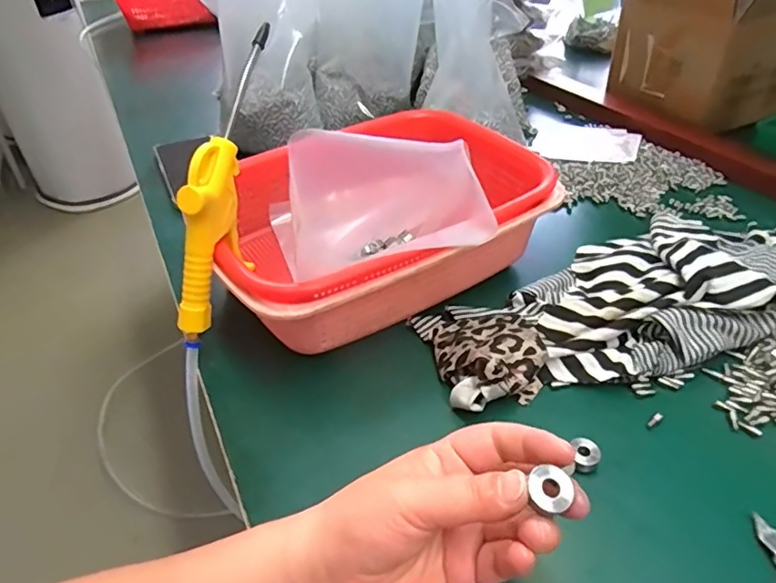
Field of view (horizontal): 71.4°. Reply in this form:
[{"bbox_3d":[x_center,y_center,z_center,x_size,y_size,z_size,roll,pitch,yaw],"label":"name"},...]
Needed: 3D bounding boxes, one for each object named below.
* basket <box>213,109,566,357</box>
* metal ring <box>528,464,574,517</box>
[{"bbox_3d":[-0.013,-0.063,0.473,0.273,0.087,0.200,-21,44,-21],"label":"basket"},{"bbox_3d":[0.070,0.084,0.230,0.016,0.004,0.018,30,69,16],"label":"metal ring"}]

